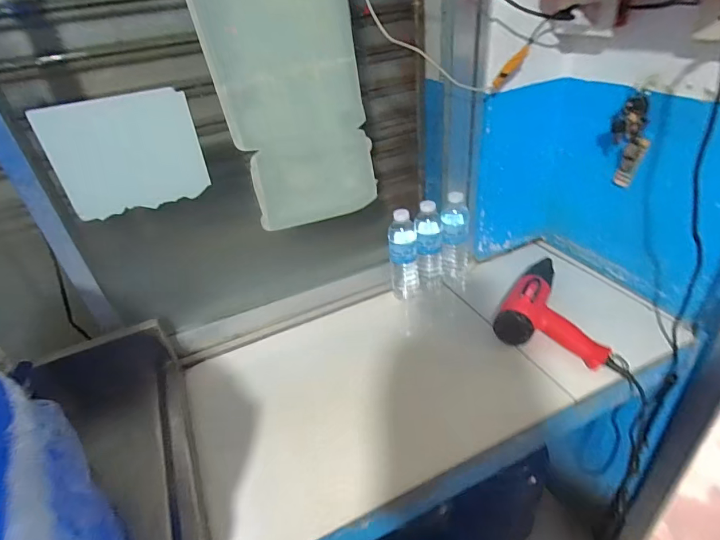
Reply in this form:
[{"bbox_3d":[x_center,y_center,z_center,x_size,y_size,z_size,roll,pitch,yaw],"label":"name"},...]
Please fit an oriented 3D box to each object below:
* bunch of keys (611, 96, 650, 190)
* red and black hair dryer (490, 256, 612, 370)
[{"bbox_3d":[0.489,-0.229,0.771,0.055,0.165,0.047,-21,36,-19],"label":"bunch of keys"},{"bbox_3d":[0.393,0.059,0.810,0.183,0.071,0.259,17,41,31],"label":"red and black hair dryer"}]

